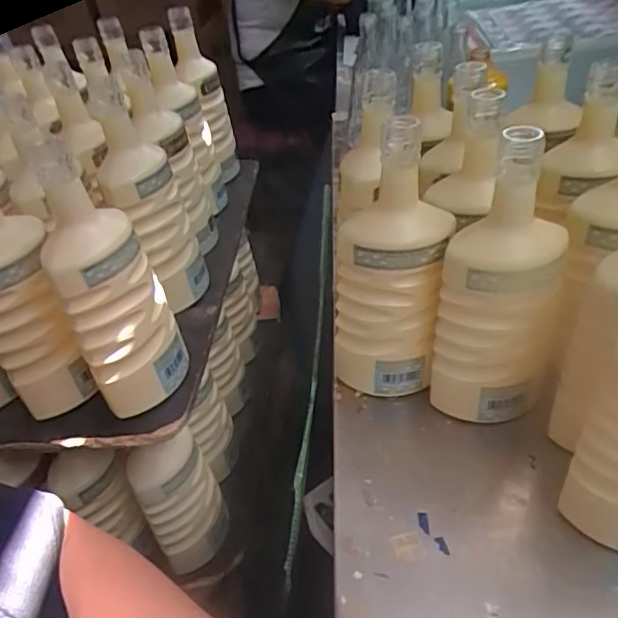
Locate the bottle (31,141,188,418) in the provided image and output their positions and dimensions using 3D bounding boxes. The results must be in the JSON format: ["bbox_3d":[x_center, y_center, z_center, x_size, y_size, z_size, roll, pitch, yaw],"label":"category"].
[{"bbox_3d":[-0.164,-0.015,0.483,0.067,0.235,0.069,-6,39,6],"label":"bottle"}]

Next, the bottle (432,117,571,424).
[{"bbox_3d":[0.157,-0.012,0.464,0.085,0.255,0.068,15,41,25],"label":"bottle"}]

